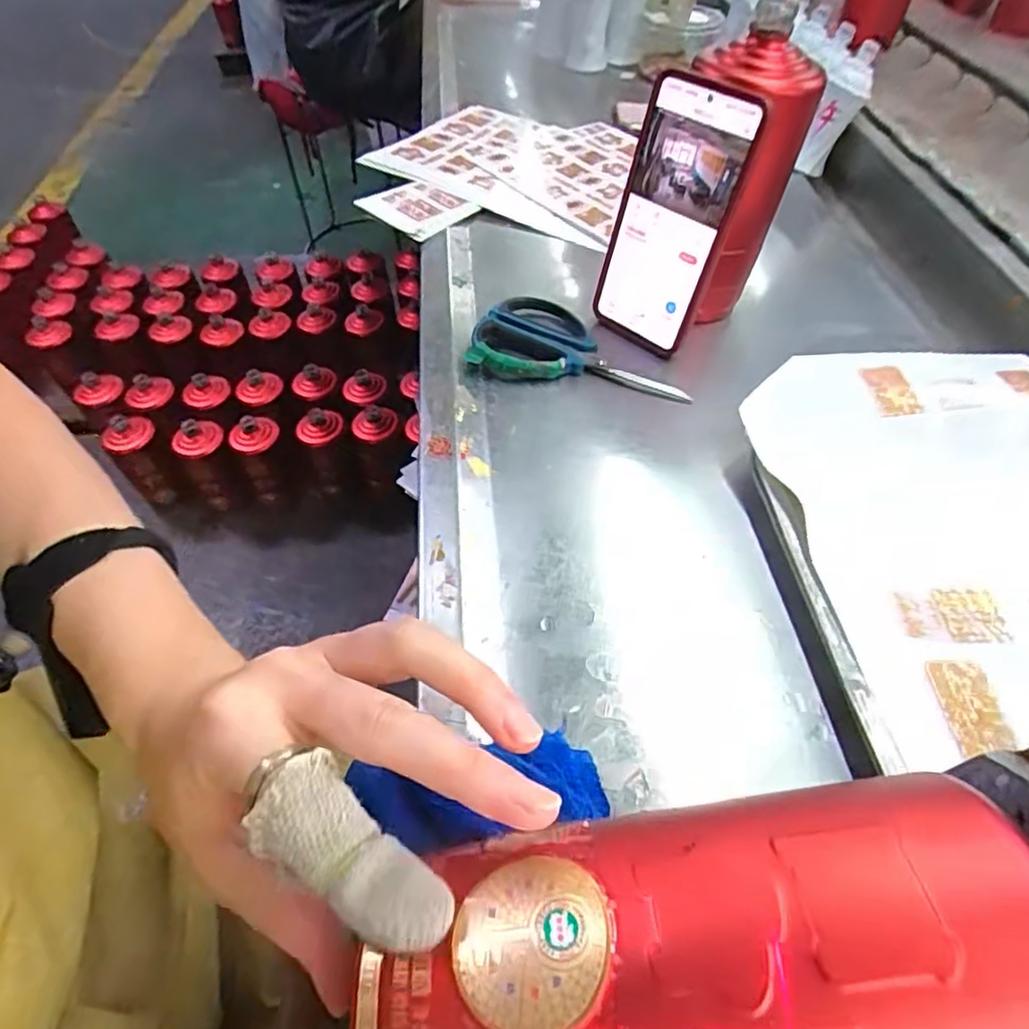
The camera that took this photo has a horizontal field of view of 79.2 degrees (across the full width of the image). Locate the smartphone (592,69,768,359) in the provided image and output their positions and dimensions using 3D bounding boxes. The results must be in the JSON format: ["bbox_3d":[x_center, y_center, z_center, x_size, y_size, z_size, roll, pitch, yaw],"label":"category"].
[{"bbox_3d":[0.107,-0.204,0.438,0.085,0.166,0.015,37,44,25],"label":"smartphone"}]

